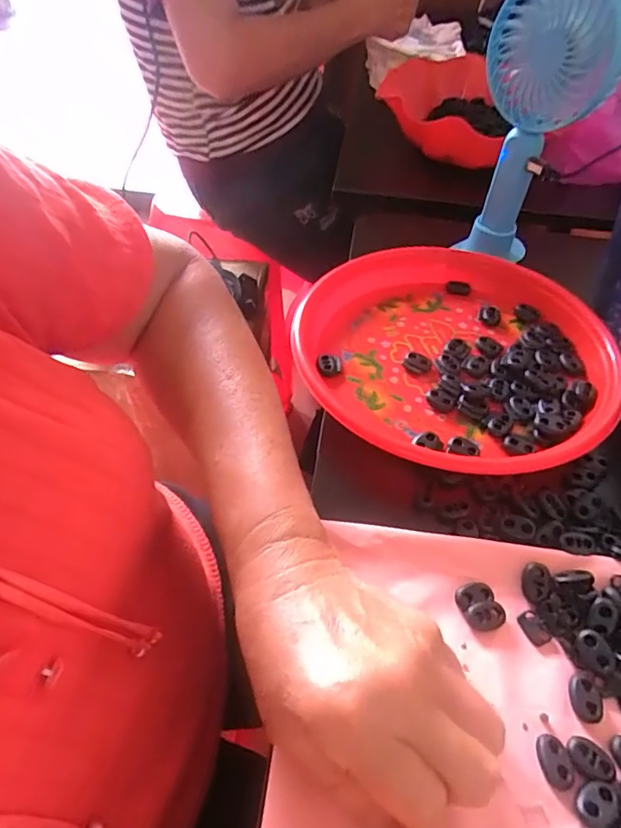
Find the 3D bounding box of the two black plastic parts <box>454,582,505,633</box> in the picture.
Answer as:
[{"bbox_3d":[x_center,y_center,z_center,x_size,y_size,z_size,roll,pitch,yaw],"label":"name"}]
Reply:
[{"bbox_3d":[0.094,0.107,0.288,0.021,0.005,0.026,-16,52,-10],"label":"two black plastic parts"}]

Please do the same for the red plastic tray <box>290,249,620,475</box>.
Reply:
[{"bbox_3d":[0.112,-0.047,0.401,0.240,0.032,0.231,-5,51,-1],"label":"red plastic tray"}]

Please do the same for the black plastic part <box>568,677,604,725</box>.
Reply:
[{"bbox_3d":[0.138,0.143,0.260,0.014,0.006,0.021,0,51,2],"label":"black plastic part"}]

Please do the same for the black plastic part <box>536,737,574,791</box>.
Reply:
[{"bbox_3d":[0.114,0.162,0.241,0.013,0.006,0.021,-6,51,-3],"label":"black plastic part"}]

